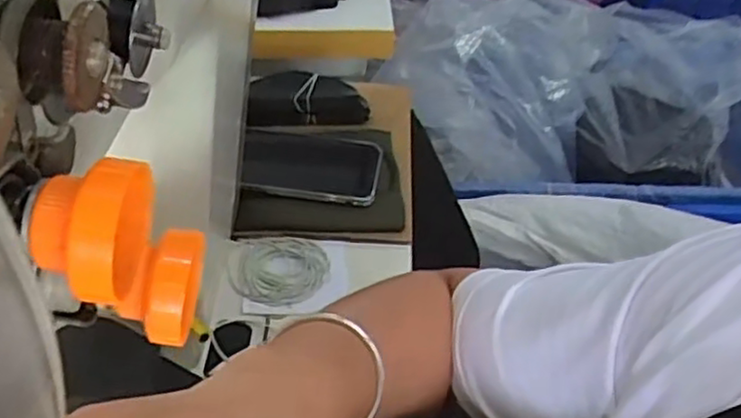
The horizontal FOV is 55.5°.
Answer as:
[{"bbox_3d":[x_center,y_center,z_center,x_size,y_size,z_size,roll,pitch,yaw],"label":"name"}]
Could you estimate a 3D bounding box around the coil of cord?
[{"bbox_3d":[-0.077,0.049,0.579,0.083,0.006,0.070,2,42,0],"label":"coil of cord"}]

